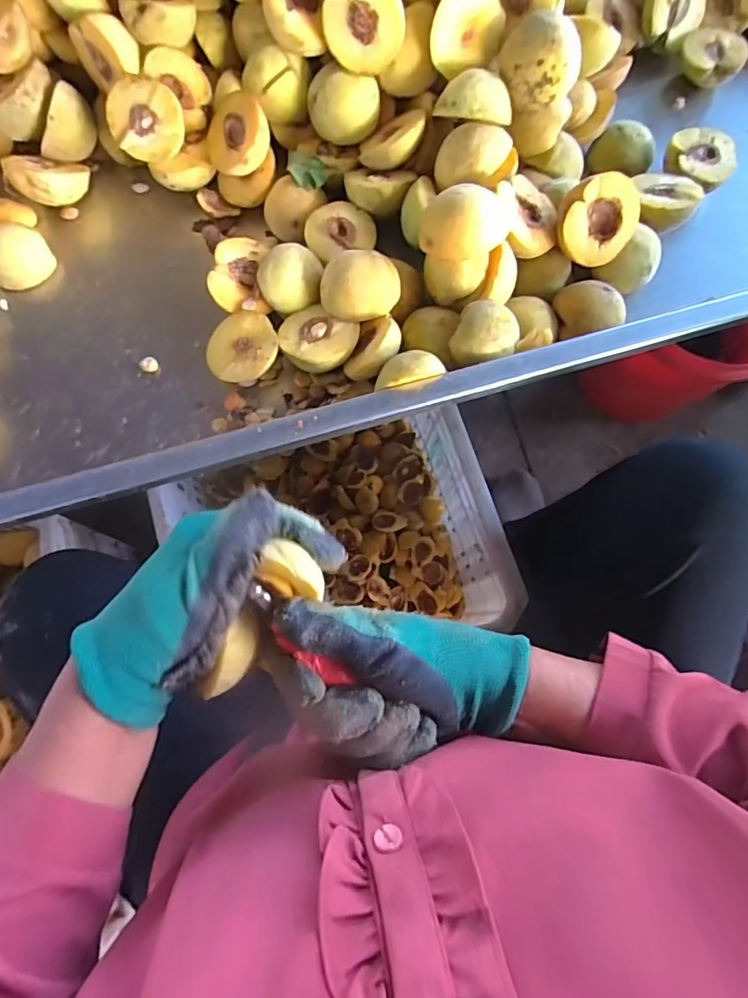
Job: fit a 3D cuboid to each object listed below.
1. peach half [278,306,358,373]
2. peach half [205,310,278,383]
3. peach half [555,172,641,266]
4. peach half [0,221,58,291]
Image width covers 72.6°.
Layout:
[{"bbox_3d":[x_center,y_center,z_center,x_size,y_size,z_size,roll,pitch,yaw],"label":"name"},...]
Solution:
[{"bbox_3d":[-0.049,-0.136,0.442,0.066,0.026,0.058,31,77,7],"label":"peach half"},{"bbox_3d":[-0.115,-0.130,0.452,0.062,0.036,0.060,0,75,-1],"label":"peach half"},{"bbox_3d":[0.193,-0.241,0.442,0.063,0.034,0.066,1,117,-6],"label":"peach half"},{"bbox_3d":[-0.336,-0.228,0.476,0.058,0.031,0.048,-36,78,-9],"label":"peach half"}]

